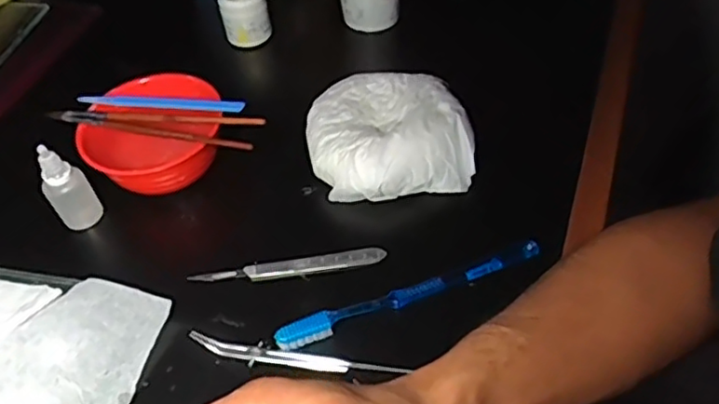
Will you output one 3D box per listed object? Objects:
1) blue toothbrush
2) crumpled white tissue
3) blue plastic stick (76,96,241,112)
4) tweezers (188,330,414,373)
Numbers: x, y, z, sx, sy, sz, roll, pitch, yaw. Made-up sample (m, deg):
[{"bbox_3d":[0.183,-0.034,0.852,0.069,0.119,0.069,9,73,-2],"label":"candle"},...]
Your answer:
[{"bbox_3d":[0.035,0.061,0.434,0.186,0.017,0.012,-19,52,-11],"label":"blue toothbrush"},{"bbox_3d":[0.023,-0.057,0.517,0.124,0.040,0.109,-7,50,-2],"label":"crumpled white tissue"},{"bbox_3d":[-0.156,-0.078,0.512,0.135,0.005,0.010,5,51,8],"label":"blue plastic stick"},{"bbox_3d":[-0.040,0.098,0.410,0.138,0.008,0.014,6,51,9],"label":"tweezers"}]

